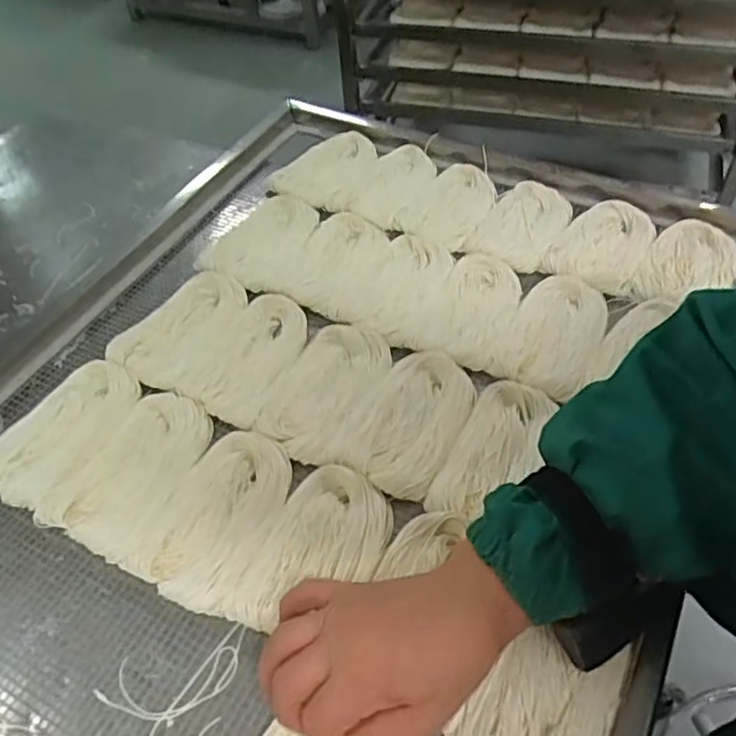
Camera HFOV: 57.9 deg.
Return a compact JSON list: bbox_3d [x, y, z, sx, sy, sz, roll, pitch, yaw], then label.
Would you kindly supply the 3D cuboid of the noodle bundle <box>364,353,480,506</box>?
[{"bbox_3d":[0.038,0.044,0.546,0.074,0.016,0.135,19,55,21],"label":"noodle bundle"}]

